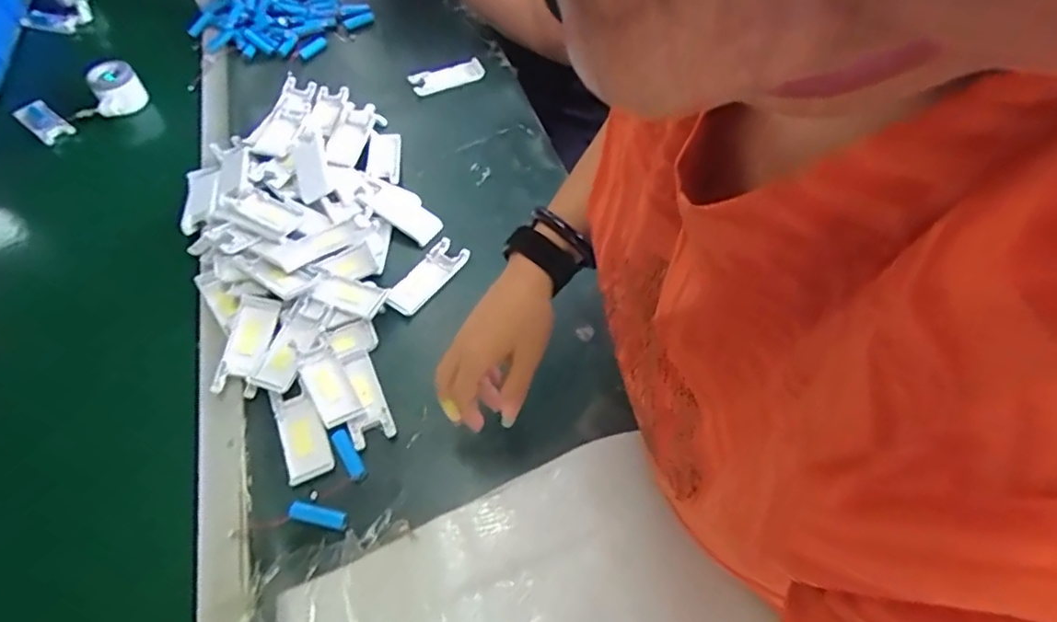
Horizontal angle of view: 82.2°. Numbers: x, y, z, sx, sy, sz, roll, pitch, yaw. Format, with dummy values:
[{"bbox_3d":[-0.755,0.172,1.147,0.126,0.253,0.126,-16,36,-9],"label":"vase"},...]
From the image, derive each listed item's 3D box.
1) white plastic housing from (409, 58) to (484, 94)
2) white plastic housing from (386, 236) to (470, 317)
[{"bbox_3d":[-0.119,-0.343,0.886,0.107,0.014,0.040,-16,55,-8],"label":"white plastic housing"},{"bbox_3d":[-0.112,-0.038,0.667,0.042,0.018,0.106,28,61,21],"label":"white plastic housing"}]

